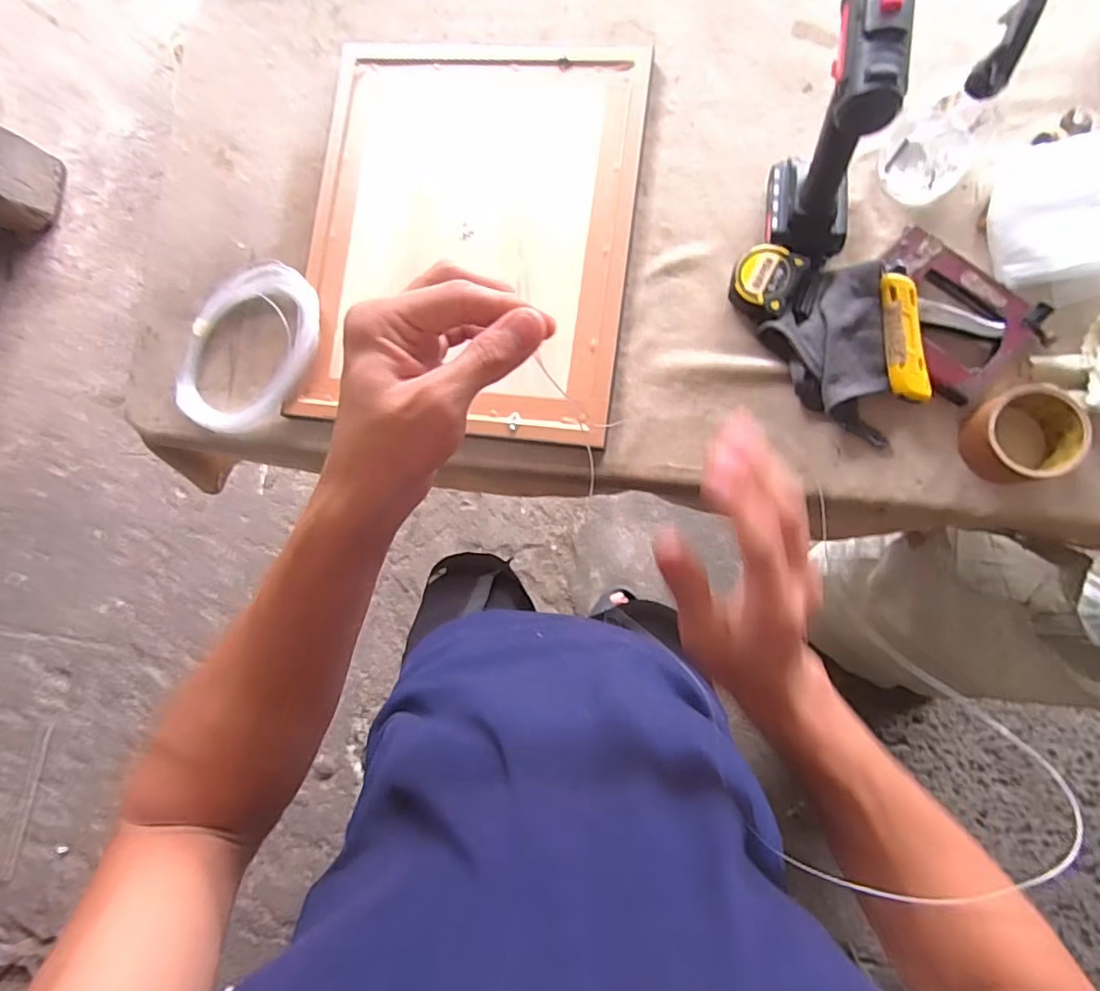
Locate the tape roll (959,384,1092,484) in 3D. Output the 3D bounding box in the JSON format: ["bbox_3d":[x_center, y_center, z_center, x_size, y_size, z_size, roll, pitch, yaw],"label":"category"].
[{"bbox_3d":[0.449,-0.057,0.535,0.086,0.049,0.083,-1,83,5],"label":"tape roll"}]

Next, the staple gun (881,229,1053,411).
[{"bbox_3d":[0.398,-0.180,0.572,0.167,0.029,0.123,41,88,9],"label":"staple gun"}]

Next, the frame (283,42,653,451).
[{"bbox_3d":[-0.094,-0.307,0.652,0.373,0.022,0.471,7,83,6],"label":"frame"}]

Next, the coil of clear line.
[{"bbox_3d":[-0.361,-0.176,0.671,0.159,0.025,0.207,28,86,8],"label":"coil of clear line"}]

